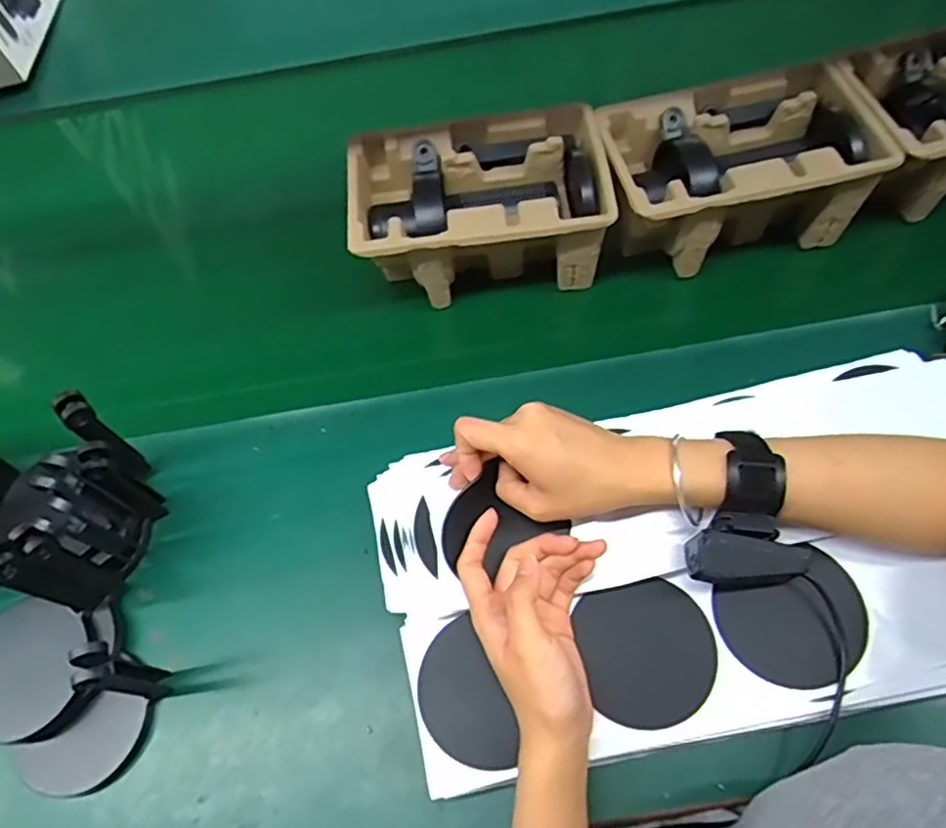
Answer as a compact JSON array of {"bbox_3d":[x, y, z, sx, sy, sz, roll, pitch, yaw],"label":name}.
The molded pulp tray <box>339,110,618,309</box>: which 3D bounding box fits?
[{"bbox_3d":[0.006,-0.183,0.608,0.222,0.112,0.143,-7,58,0],"label":"molded pulp tray"}]

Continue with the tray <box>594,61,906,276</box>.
[{"bbox_3d":[0.232,-0.214,0.597,0.218,0.113,0.136,-9,58,-2],"label":"tray"}]

